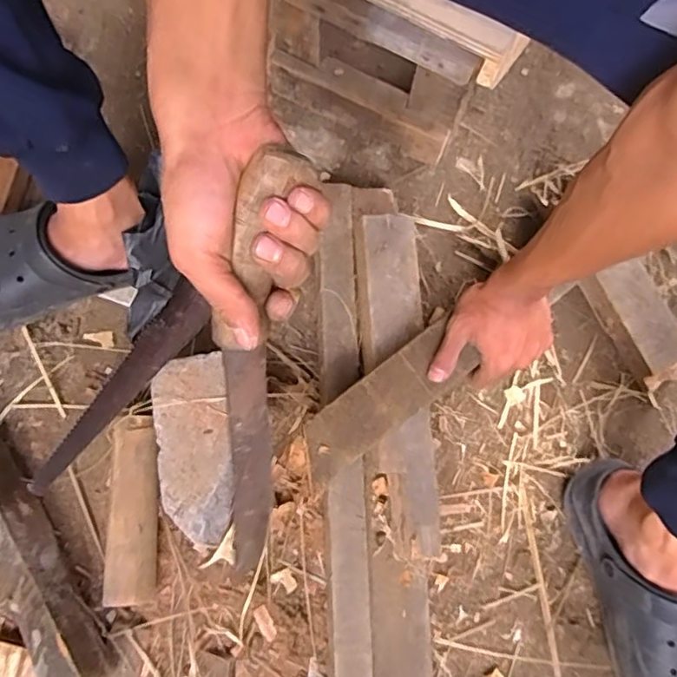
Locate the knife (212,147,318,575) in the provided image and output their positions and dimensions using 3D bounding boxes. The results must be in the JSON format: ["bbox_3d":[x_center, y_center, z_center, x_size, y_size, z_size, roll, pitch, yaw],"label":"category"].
[{"bbox_3d":[-0.056,0.046,0.401,0.045,0.343,0.027,9,36,3],"label":"knife"}]

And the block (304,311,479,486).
[{"bbox_3d":[0.045,0.057,0.560,0.186,0.017,0.059,-39,79,-17],"label":"block"}]

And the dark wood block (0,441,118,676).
[{"bbox_3d":[-0.309,0.222,0.600,0.050,0.071,0.273,-32,79,-8],"label":"dark wood block"}]

